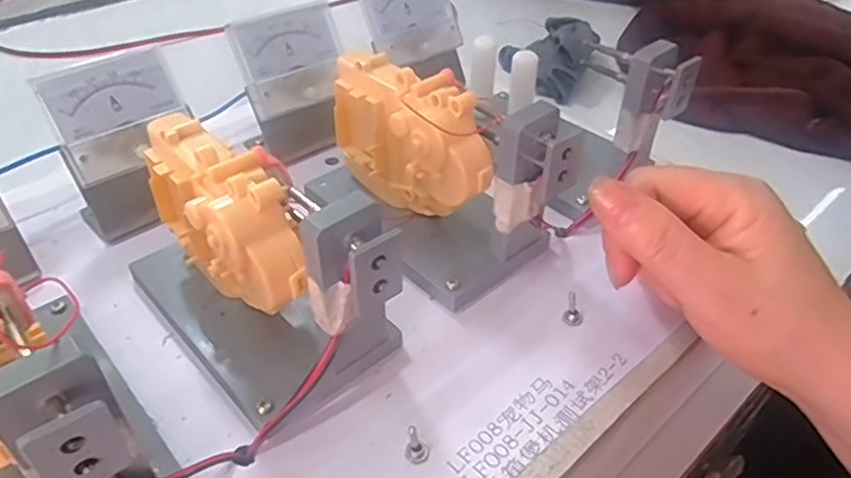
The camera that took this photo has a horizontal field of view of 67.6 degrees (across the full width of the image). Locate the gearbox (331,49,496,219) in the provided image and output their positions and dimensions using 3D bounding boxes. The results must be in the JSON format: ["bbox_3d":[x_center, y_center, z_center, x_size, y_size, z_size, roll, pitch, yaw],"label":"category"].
[{"bbox_3d":[-0.008,-0.047,0.312,0.032,0.068,0.095,-26,47,-27],"label":"gearbox"}]

